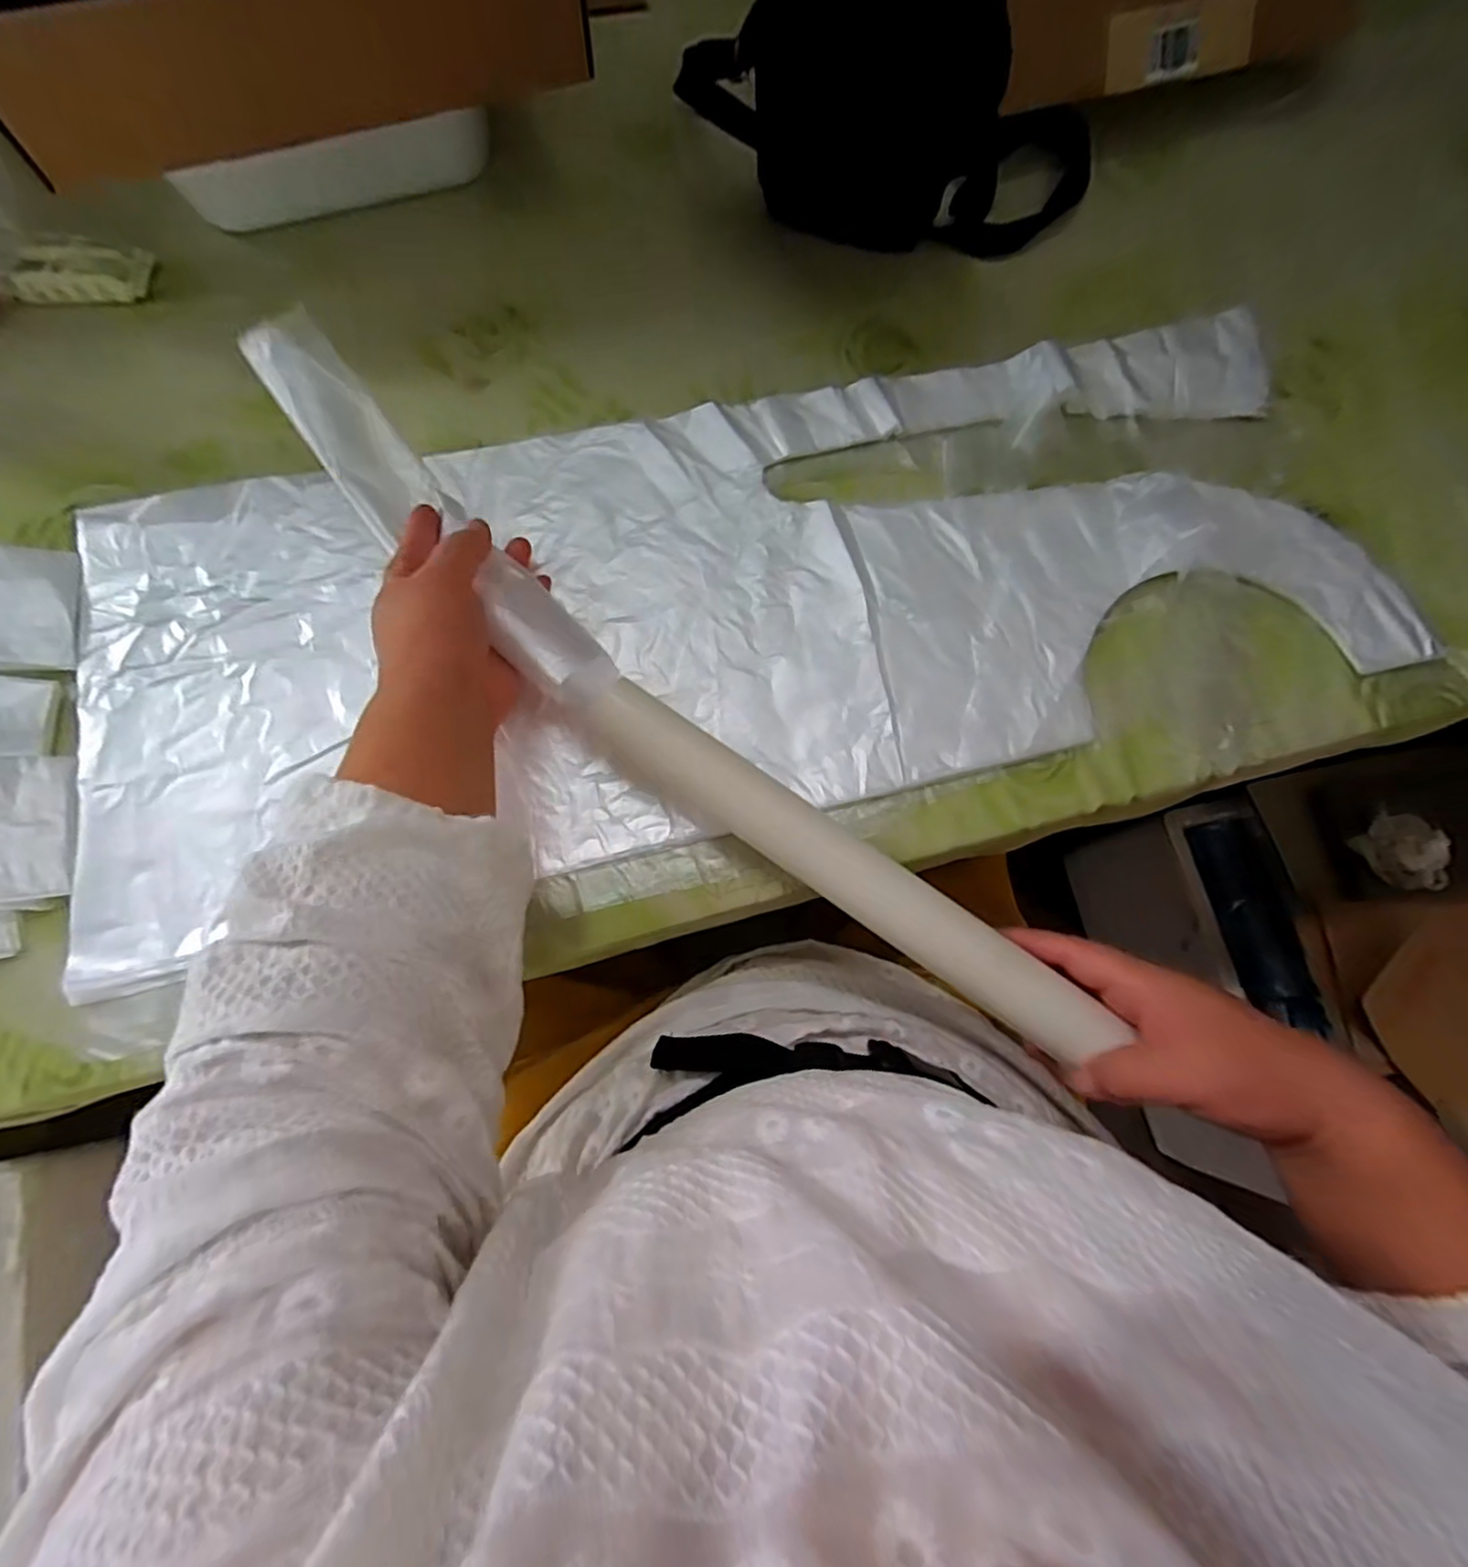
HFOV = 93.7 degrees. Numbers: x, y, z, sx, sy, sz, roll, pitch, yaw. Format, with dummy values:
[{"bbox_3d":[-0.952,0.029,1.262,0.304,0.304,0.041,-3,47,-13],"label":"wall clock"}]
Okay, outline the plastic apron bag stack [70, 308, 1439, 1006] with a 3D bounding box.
[{"bbox_3d":[0.002,-0.126,0.453,0.832,0.025,0.306,-14,75,-6],"label":"plastic apron bag stack"}]

